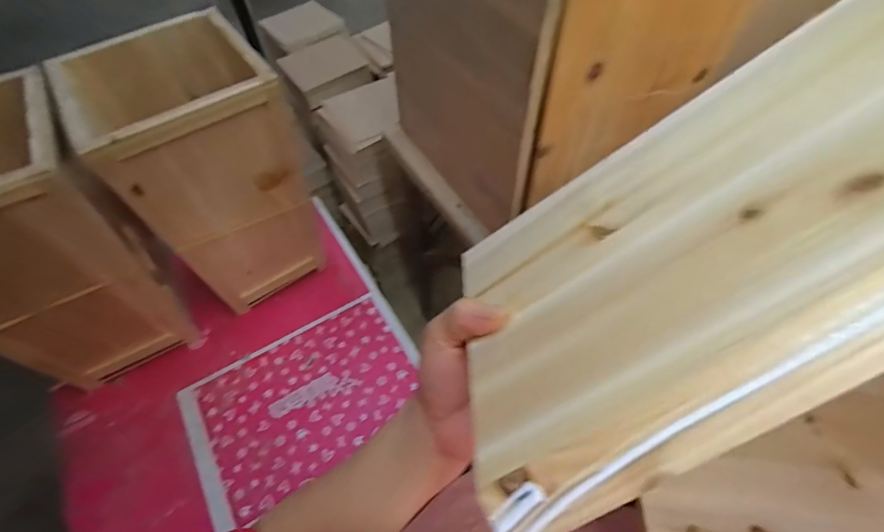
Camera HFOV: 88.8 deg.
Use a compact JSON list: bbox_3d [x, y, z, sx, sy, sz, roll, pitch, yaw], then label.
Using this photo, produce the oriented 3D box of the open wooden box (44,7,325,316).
[{"bbox_3d":[-0.410,-0.169,0.853,0.278,0.467,0.319,-34,60,-19],"label":"open wooden box"}]

